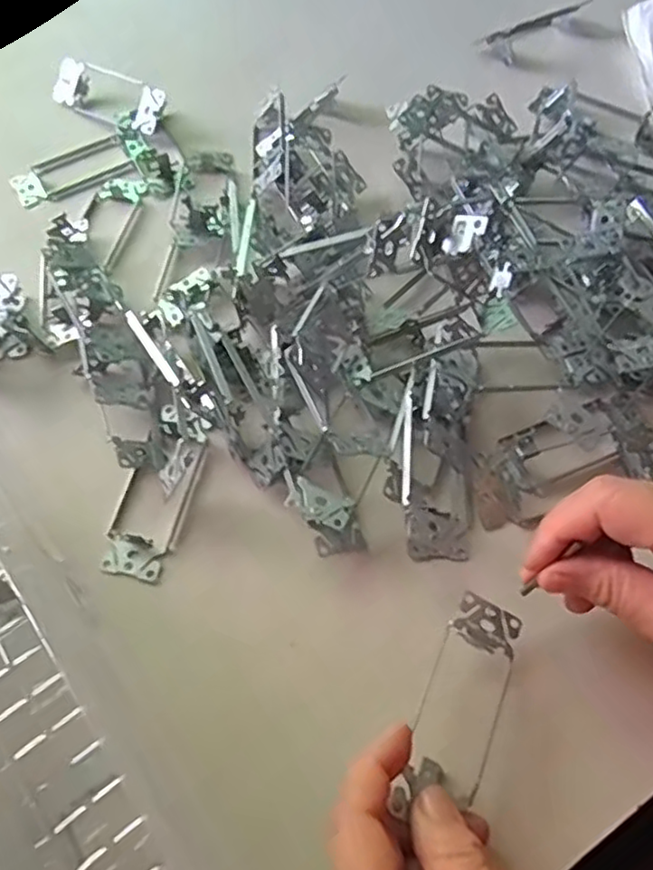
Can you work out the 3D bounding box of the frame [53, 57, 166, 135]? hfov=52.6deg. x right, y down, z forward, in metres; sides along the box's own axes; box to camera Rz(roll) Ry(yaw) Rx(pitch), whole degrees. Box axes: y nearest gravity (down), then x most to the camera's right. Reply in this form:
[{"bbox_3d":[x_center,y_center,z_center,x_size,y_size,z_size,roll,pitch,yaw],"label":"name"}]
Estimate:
[{"bbox_3d":[-0.177,-0.276,0.539,0.105,0.016,0.040,28,97,19],"label":"frame"}]

